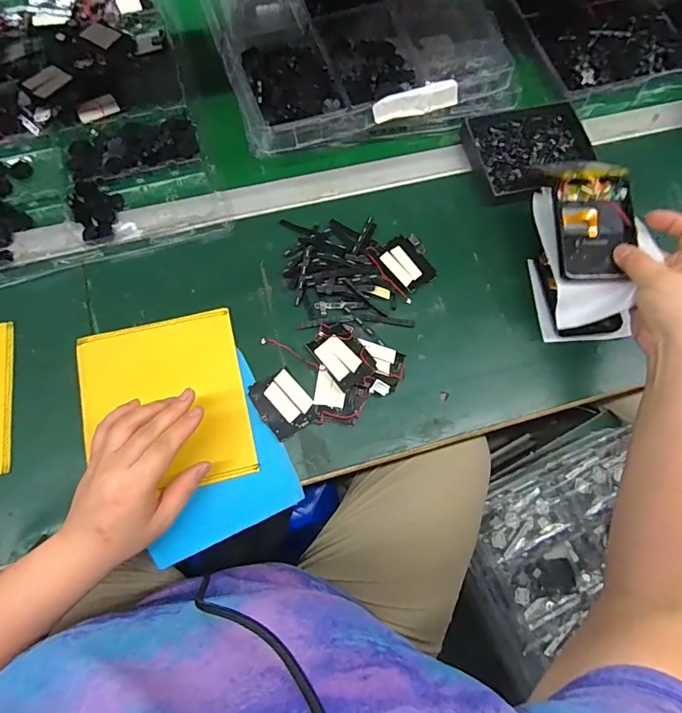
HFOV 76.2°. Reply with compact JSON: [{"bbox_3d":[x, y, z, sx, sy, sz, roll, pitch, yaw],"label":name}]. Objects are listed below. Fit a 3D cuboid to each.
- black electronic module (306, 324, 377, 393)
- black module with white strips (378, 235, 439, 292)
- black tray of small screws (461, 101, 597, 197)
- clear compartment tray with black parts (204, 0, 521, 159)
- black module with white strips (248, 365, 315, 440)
[{"bbox_3d":[0.001,-0.002,0.445,0.046,0.006,0.068,-36,78,-11],"label":"black electronic module"},{"bbox_3d":[0.074,-0.104,0.480,0.059,0.018,0.061,-34,77,-11],"label":"black module with white strips"},{"bbox_3d":[0.232,-0.252,0.524,0.147,0.018,0.119,-15,74,-6],"label":"black tray of small screws"},{"bbox_3d":[0.004,-0.490,0.563,0.354,0.054,0.467,-16,75,-7],"label":"clear compartment tray with black parts"},{"bbox_3d":[-0.058,0.045,0.430,0.050,0.004,0.062,-38,78,-12],"label":"black module with white strips"}]

